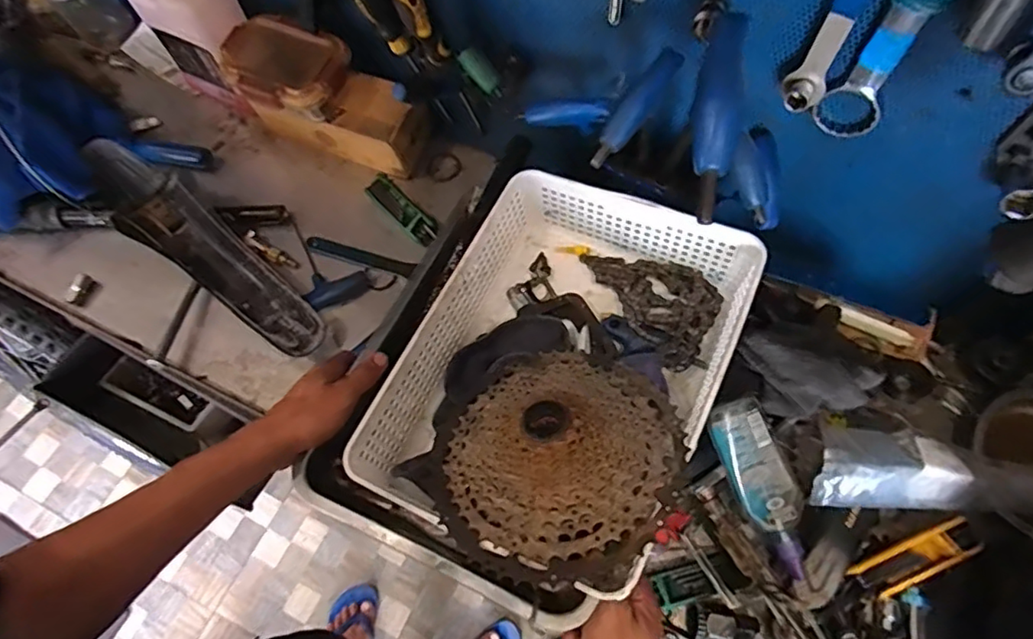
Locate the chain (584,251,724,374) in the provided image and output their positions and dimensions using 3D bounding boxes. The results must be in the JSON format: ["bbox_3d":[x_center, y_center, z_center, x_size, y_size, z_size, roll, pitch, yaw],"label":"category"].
[{"bbox_3d":[0.139,-0.027,0.572,0.096,0.042,0.151,-26,67,-11],"label":"chain"}]

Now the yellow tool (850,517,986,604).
[{"bbox_3d":[0.379,0.226,0.557,0.123,0.016,0.035,-22,67,-9],"label":"yellow tool"}]

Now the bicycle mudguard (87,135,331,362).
[{"bbox_3d":[-0.359,-0.075,0.676,0.337,0.093,0.078,40,72,17],"label":"bicycle mudguard"}]

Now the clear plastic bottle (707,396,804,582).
[{"bbox_3d":[0.232,0.157,0.556,0.054,0.053,0.157,-21,67,-9],"label":"clear plastic bottle"}]

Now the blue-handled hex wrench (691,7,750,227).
[{"bbox_3d":[0.134,-0.135,0.398,0.032,0.025,0.134,7,94,5],"label":"blue-handled hex wrench"}]

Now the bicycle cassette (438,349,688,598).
[{"bbox_3d":[0.026,0.092,0.440,0.186,0.053,0.186,26,59,34],"label":"bicycle cassette"}]

